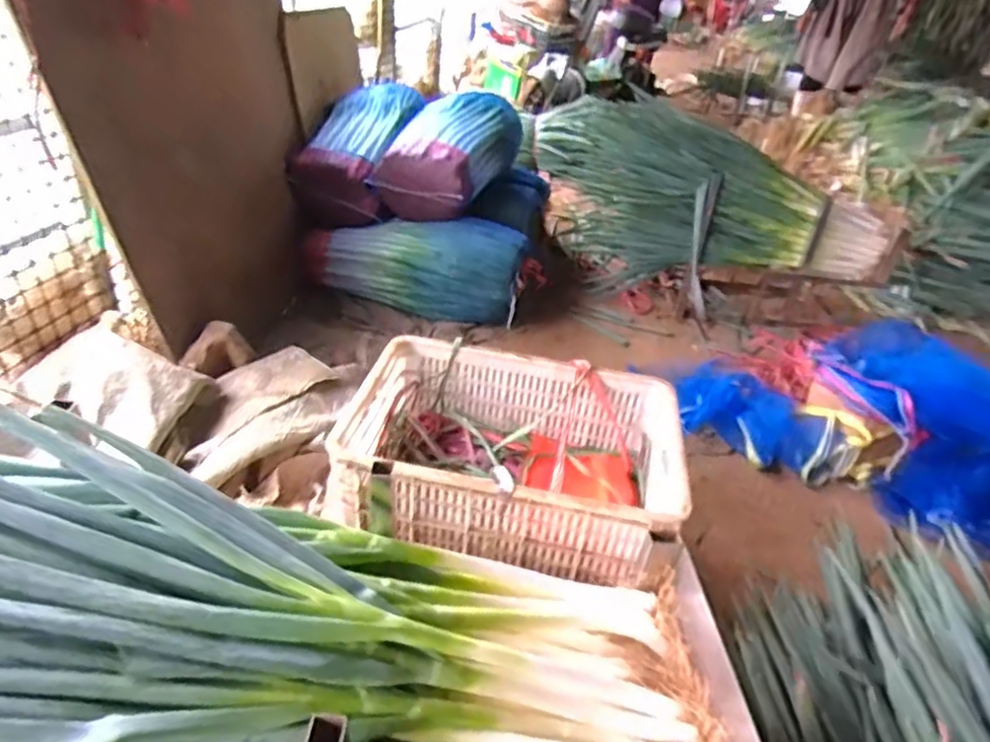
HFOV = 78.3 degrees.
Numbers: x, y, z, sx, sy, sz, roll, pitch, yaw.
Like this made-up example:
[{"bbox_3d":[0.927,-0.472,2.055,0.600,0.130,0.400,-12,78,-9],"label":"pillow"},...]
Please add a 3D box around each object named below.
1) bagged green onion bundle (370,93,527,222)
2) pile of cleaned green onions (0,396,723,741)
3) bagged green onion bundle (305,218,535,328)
[{"bbox_3d":[-0.117,-0.668,1.834,0.284,0.197,0.584,20,52,17],"label":"bagged green onion bundle"},{"bbox_3d":[-0.235,0.264,0.614,0.902,0.238,0.322,15,33,-16],"label":"pile of cleaned green onions"},{"bbox_3d":[-0.229,-0.318,1.745,0.627,0.226,0.196,14,36,9],"label":"bagged green onion bundle"}]

